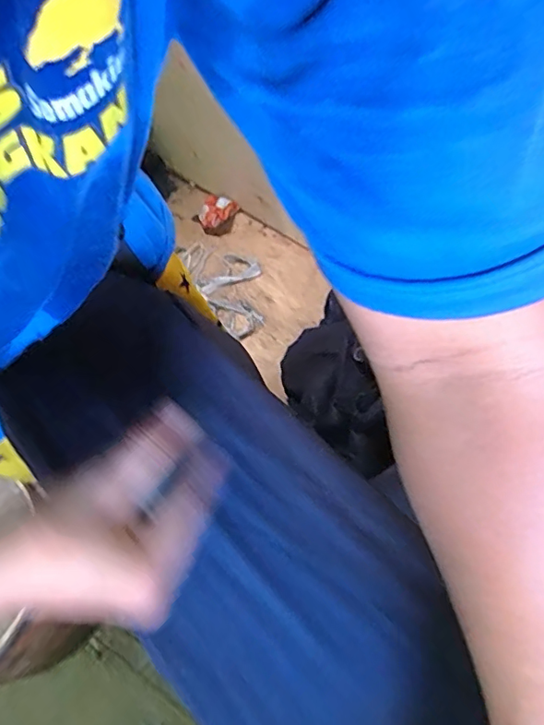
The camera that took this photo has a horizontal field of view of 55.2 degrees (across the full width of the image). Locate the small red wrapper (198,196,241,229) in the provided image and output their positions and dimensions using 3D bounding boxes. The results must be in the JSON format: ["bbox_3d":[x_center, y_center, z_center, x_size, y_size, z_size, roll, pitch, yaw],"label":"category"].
[{"bbox_3d":[-0.182,-0.484,1.663,0.082,0.030,0.127,42,70,16],"label":"small red wrapper"}]

